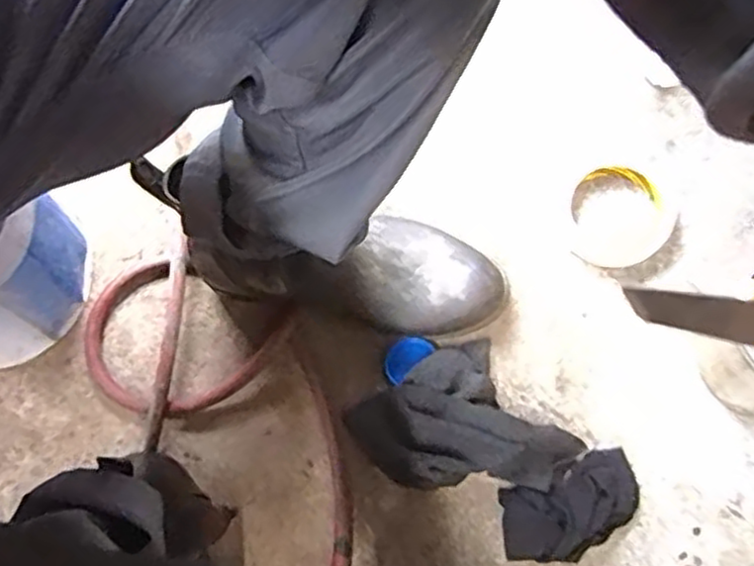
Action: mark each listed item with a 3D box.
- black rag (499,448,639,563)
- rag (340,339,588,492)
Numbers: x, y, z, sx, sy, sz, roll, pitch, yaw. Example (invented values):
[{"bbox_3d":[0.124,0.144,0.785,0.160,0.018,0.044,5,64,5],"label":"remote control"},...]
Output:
[{"bbox_3d":[0.152,0.177,0.563,0.111,0.016,0.063,-22,71,0],"label":"black rag"},{"bbox_3d":[0.067,0.120,0.577,0.141,0.041,0.137,-36,71,-5],"label":"rag"}]

